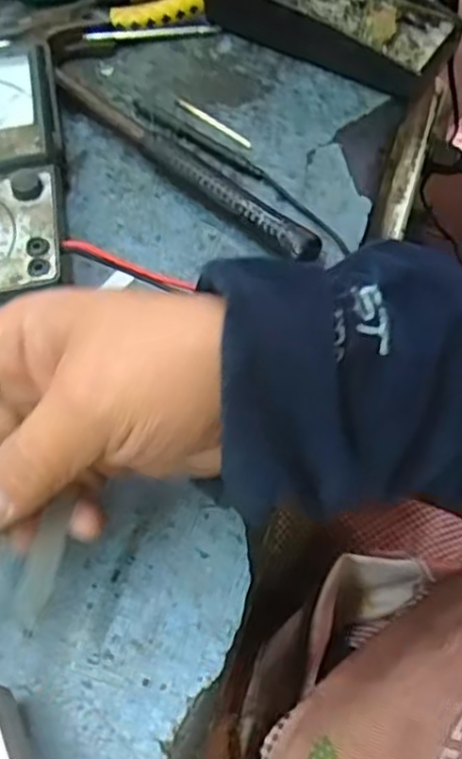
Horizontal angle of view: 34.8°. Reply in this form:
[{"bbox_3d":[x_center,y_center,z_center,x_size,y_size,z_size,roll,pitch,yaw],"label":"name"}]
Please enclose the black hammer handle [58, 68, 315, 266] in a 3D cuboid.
[{"bbox_3d":[-0.034,-0.126,0.433,0.200,0.019,0.021,38,67,20],"label":"black hammer handle"}]

